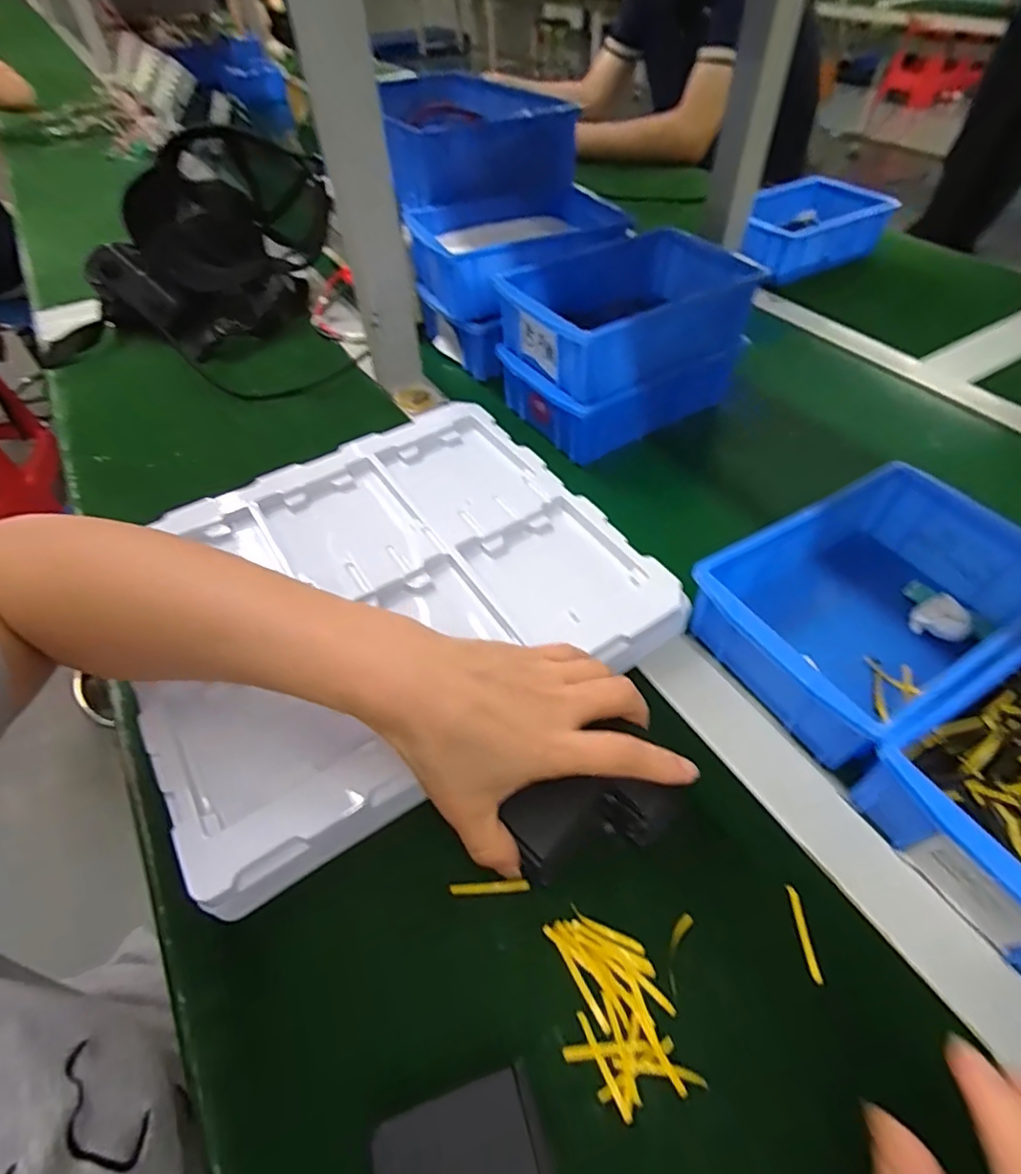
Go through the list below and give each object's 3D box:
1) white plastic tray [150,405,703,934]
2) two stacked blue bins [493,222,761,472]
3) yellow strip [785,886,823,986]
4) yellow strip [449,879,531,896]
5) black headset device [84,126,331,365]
[{"bbox_3d":[-0.087,0.000,0.403,0.315,0.038,0.282,-27,54,-19],"label":"white plastic tray"},{"bbox_3d":[0.100,-0.226,0.529,0.201,0.119,0.148,-26,54,-18],"label":"two stacked blue bins"},{"bbox_3d":[0.144,0.169,0.281,0.005,0.004,0.042,0,50,1],"label":"yellow strip"},{"bbox_3d":[-0.011,0.154,0.295,0.040,0.004,0.006,-2,50,-1],"label":"yellow strip"},{"bbox_3d":[-0.346,-0.418,0.699,0.189,0.149,0.274,22,55,20],"label":"black headset device"}]

